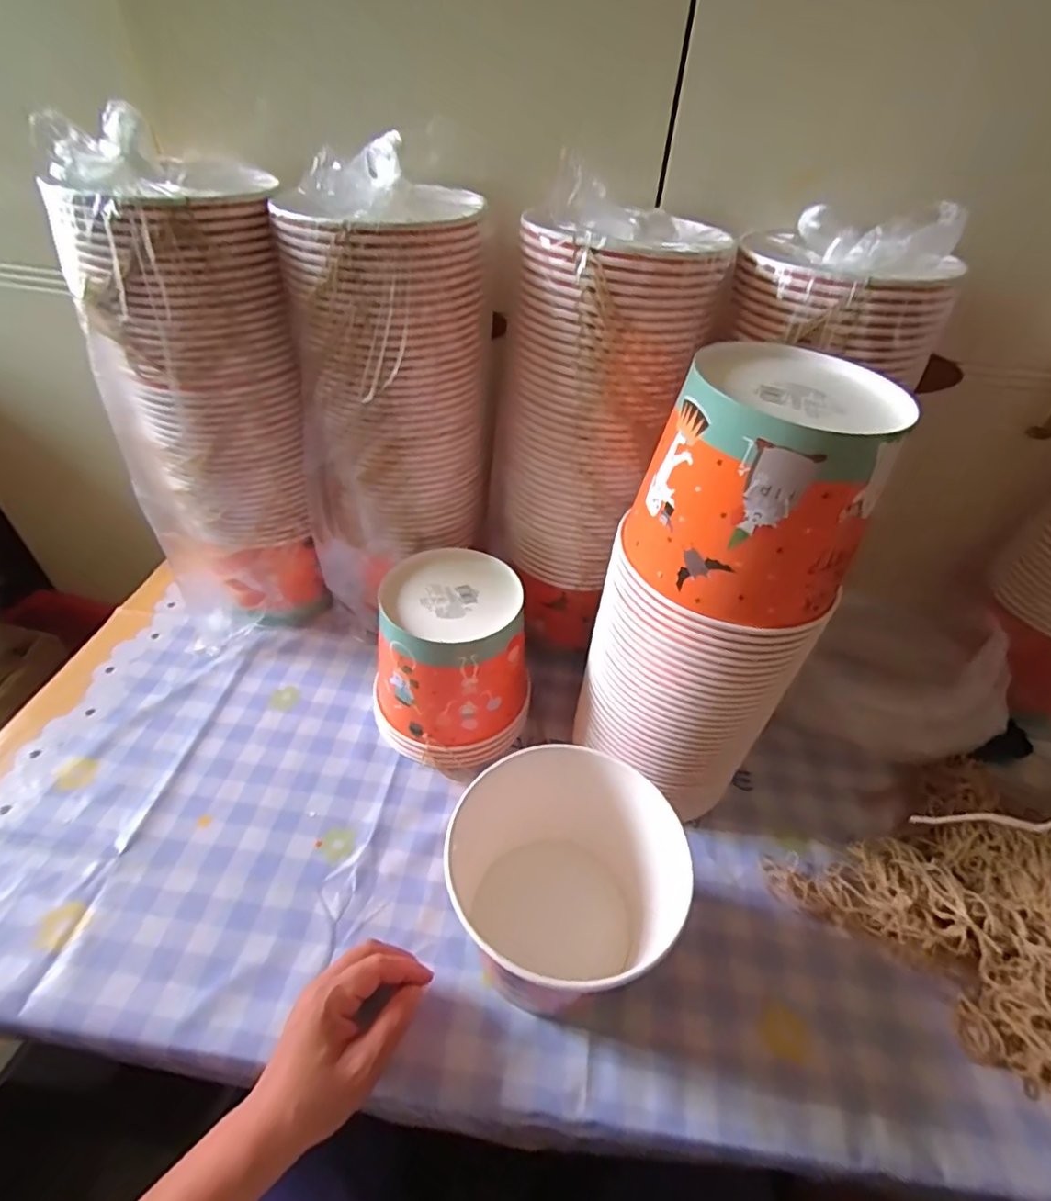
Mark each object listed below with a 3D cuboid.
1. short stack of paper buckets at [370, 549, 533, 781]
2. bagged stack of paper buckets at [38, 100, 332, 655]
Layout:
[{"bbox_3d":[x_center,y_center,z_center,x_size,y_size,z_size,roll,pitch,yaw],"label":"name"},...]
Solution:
[{"bbox_3d":[-0.074,0.061,0.570,0.148,0.160,0.156,-1,44,-5],"label":"short stack of paper buckets"},{"bbox_3d":[-0.312,-0.167,0.580,0.174,0.440,0.155,-23,50,-25],"label":"bagged stack of paper buckets"}]

